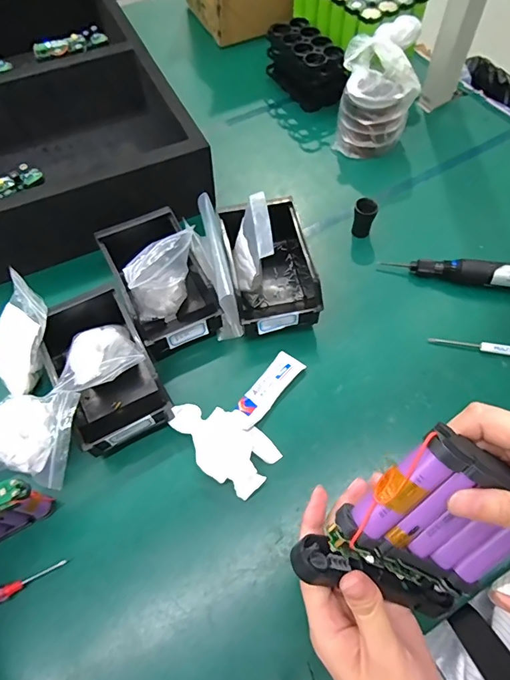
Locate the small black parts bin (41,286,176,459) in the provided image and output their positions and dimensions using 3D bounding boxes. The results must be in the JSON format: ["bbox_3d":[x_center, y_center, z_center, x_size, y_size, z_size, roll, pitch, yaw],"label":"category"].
[{"bbox_3d":[-0.176,0.032,0.507,0.106,0.083,0.182,-27,65,-12],"label":"small black parts bin"}]

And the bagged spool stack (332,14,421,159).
[{"bbox_3d":[0.194,-0.394,0.695,0.118,0.152,0.128,14,63,8],"label":"bagged spool stack"}]

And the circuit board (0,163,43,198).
[{"bbox_3d":[-0.334,-0.194,0.564,0.117,0.020,0.026,-34,66,-15],"label":"circuit board"}]

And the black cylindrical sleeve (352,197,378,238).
[{"bbox_3d":[0.157,-0.176,0.631,0.031,0.050,0.029,0,62,1],"label":"black cylindrical sleeve"}]

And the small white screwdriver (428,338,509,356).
[{"bbox_3d":[0.298,0.009,0.543,0.150,0.012,0.013,10,63,6],"label":"small white screwdriver"}]

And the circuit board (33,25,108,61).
[{"bbox_3d":[-0.308,-0.495,0.725,0.119,0.017,0.038,-26,65,-12],"label":"circuit board"}]

